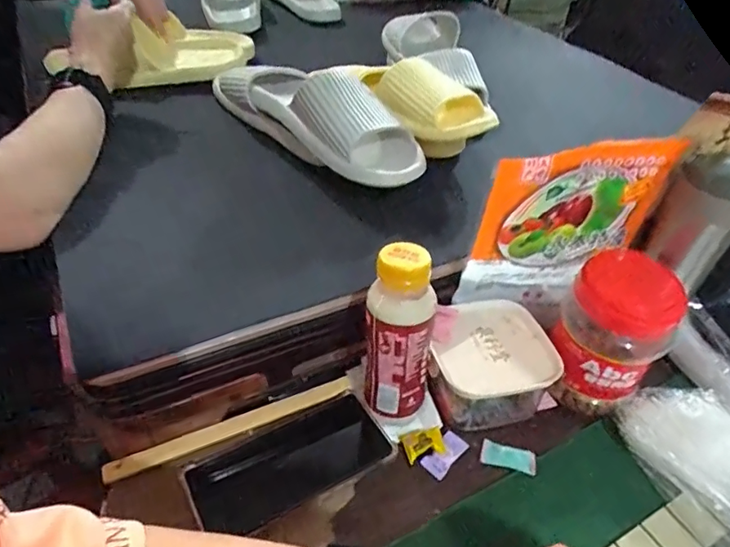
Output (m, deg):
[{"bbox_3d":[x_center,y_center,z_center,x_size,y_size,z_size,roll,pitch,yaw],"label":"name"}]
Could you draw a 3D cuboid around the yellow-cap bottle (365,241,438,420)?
[{"bbox_3d":[0.029,0.053,0.425,0.061,0.154,0.052,11,42,6],"label":"yellow-cap bottle"}]

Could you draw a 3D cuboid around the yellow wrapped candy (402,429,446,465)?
[{"bbox_3d":[0.051,0.148,0.450,0.038,0.010,0.028,-12,45,-18],"label":"yellow wrapped candy"}]

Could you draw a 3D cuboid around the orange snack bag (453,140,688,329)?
[{"bbox_3d":[0.180,-0.033,0.463,0.169,0.178,0.023,-5,44,-14],"label":"orange snack bag"}]

